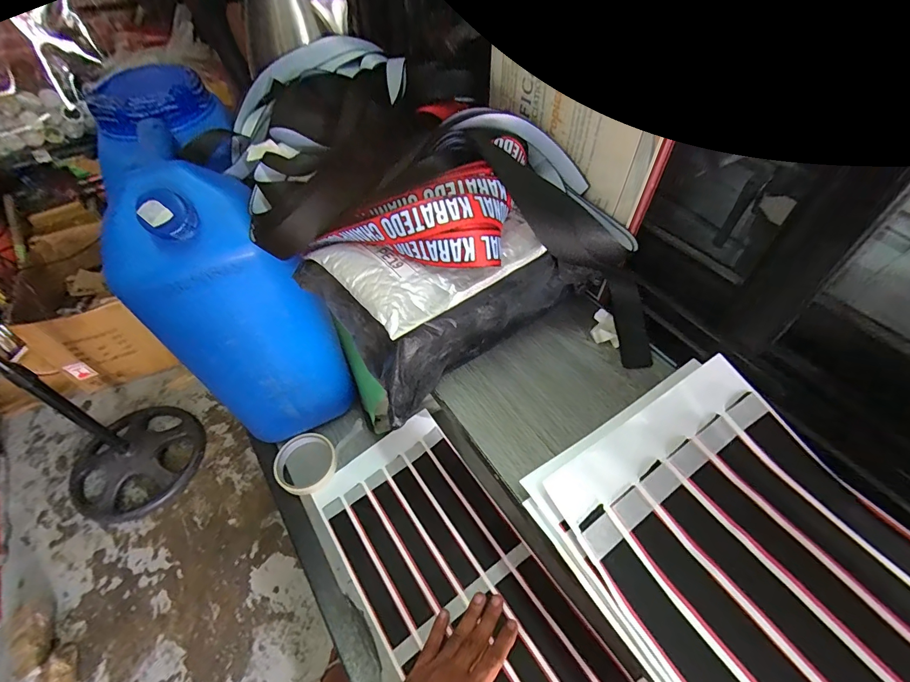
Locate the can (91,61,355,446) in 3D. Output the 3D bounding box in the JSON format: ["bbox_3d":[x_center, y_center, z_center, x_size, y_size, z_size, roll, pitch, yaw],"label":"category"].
[{"bbox_3d":[-0.273,-0.076,0.551,0.161,0.415,0.252,-18,53,-13],"label":"can"}]

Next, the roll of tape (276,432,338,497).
[{"bbox_3d":[-0.225,0.184,0.626,0.086,0.021,0.089,0,51,0],"label":"roll of tape"}]

